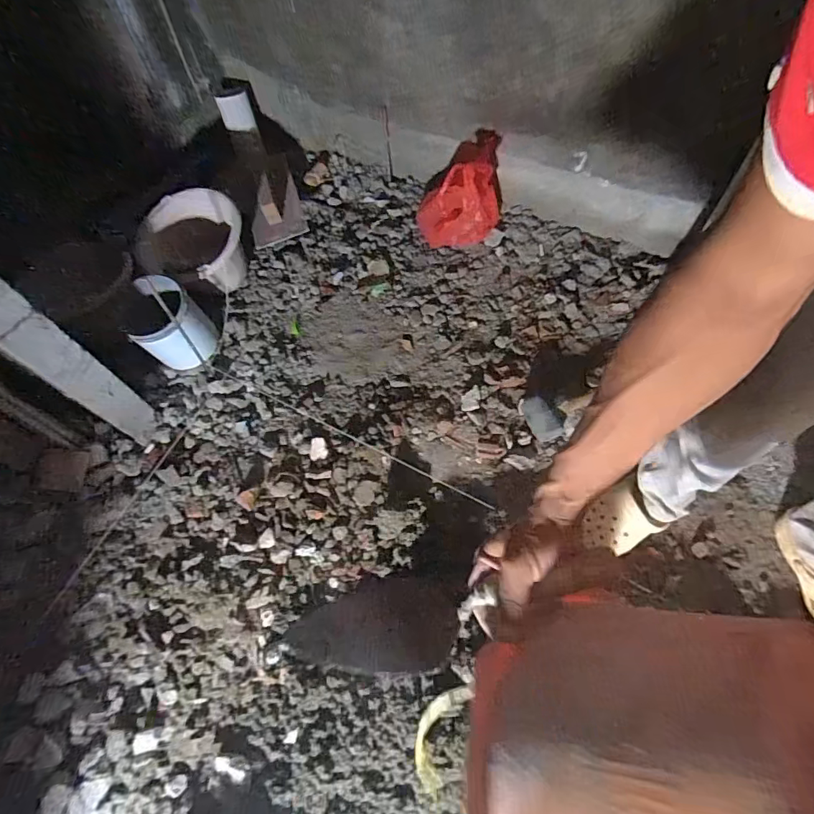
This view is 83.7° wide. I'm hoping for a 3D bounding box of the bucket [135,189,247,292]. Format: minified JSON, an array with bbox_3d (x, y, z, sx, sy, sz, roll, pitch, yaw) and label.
[{"bbox_3d":[-0.541,-0.383,1.146,0.257,0.180,0.257,-1,64,1],"label":"bucket"}]

